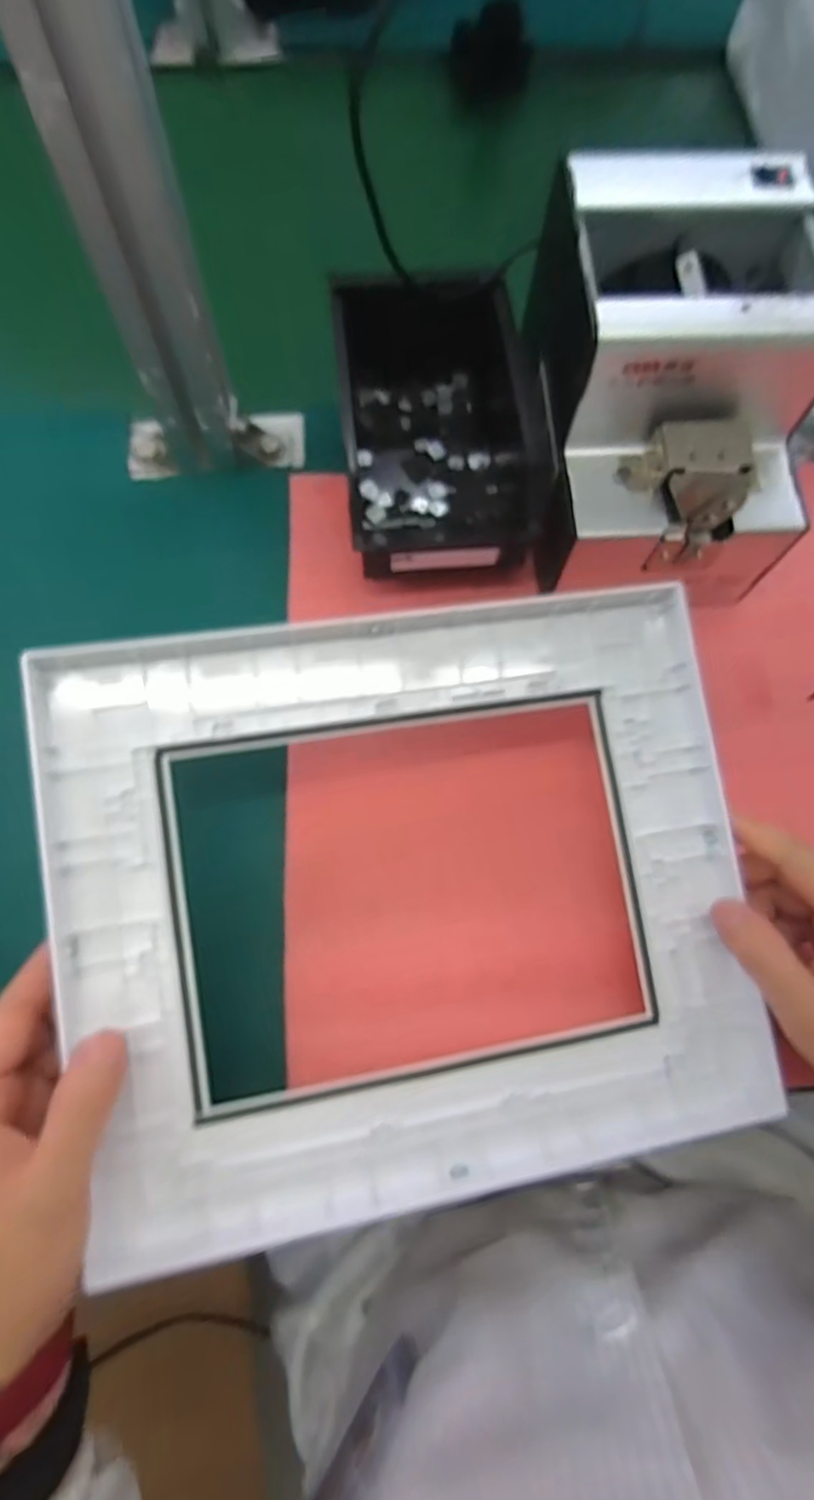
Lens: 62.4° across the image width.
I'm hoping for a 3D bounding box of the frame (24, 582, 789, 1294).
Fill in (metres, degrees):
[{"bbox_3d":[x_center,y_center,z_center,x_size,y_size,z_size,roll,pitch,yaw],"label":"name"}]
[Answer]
[{"bbox_3d":[0.005,0.068,0.317,0.311,0.026,0.268,-8,84,-9],"label":"frame"}]

